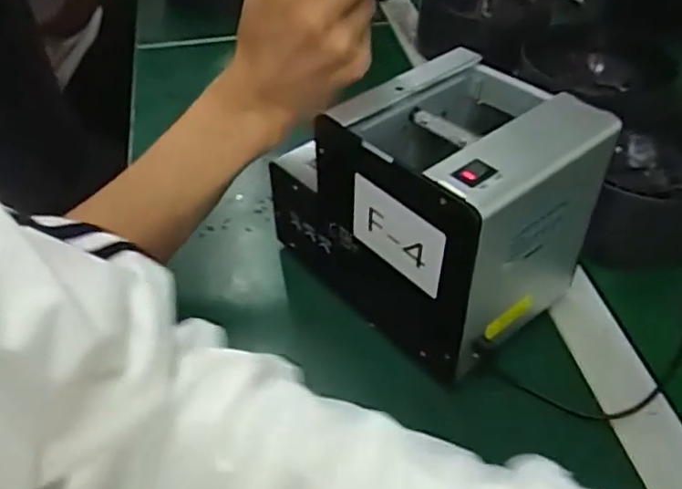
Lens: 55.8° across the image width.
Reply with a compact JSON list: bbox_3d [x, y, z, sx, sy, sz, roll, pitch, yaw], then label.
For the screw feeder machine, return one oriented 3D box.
[{"bbox_3d":[0.056,-0.036,0.434,0.134,0.150,0.185,-34,54,-28],"label":"screw feeder machine"}]

